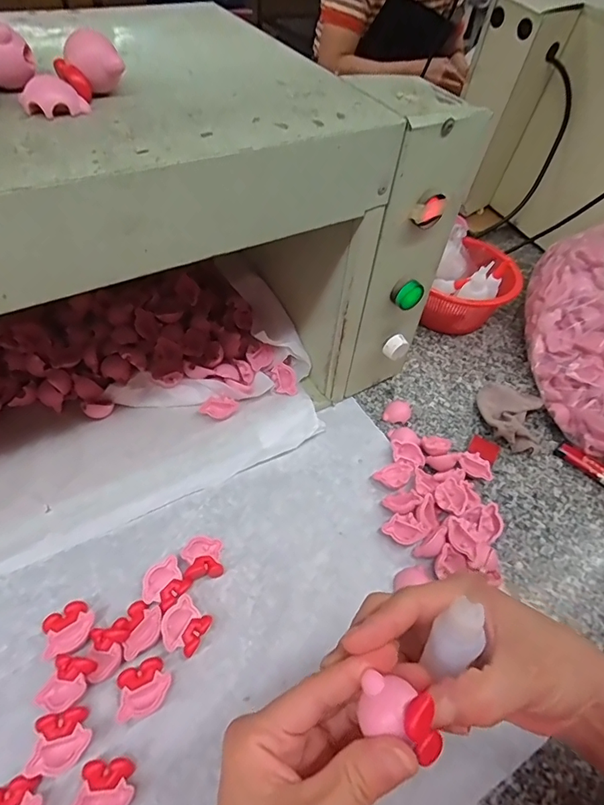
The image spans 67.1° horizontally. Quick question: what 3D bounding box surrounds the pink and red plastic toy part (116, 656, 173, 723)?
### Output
[{"bbox_3d":[-0.112,0.203,0.323,0.037,0.011,0.032,-22,56,-21],"label":"pink and red plastic toy part"}]

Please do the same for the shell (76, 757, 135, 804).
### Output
[{"bbox_3d":[-0.124,0.245,0.286,0.035,0.012,0.032,-2,52,-6],"label":"shell"}]

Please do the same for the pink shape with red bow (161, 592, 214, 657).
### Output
[{"bbox_3d":[-0.089,0.173,0.349,0.032,0.016,0.034,29,55,17],"label":"pink shape with red bow"}]

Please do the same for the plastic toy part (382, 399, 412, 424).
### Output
[{"bbox_3d":[0.107,0.009,0.506,0.028,0.008,0.037,19,52,10],"label":"plastic toy part"}]

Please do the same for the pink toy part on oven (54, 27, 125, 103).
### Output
[{"bbox_3d":[-0.119,-0.188,0.252,0.030,0.024,0.024,-27,59,-25],"label":"pink toy part on oven"}]

